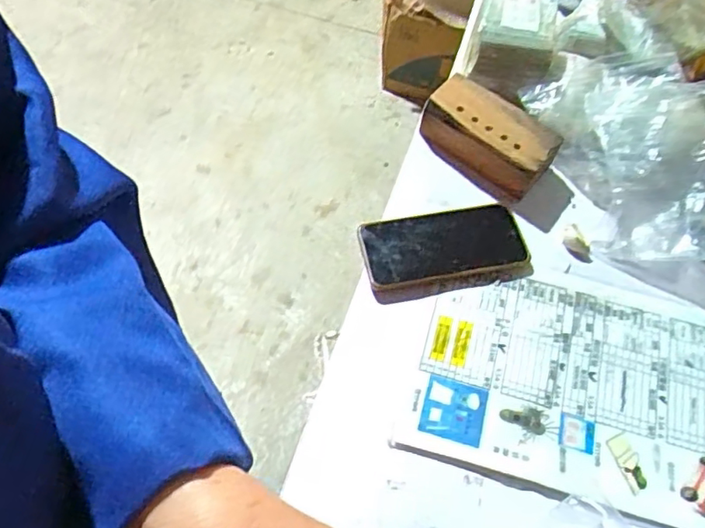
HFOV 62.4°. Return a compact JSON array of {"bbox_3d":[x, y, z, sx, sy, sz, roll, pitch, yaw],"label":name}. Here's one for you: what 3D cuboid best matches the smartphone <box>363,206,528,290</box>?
[{"bbox_3d":[0.091,-0.020,0.582,0.159,0.009,0.074,-7,61,-9],"label":"smartphone"}]

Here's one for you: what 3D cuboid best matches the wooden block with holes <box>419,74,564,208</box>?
[{"bbox_3d":[0.149,-0.139,0.632,0.080,0.052,0.142,-37,69,-23],"label":"wooden block with holes"}]

